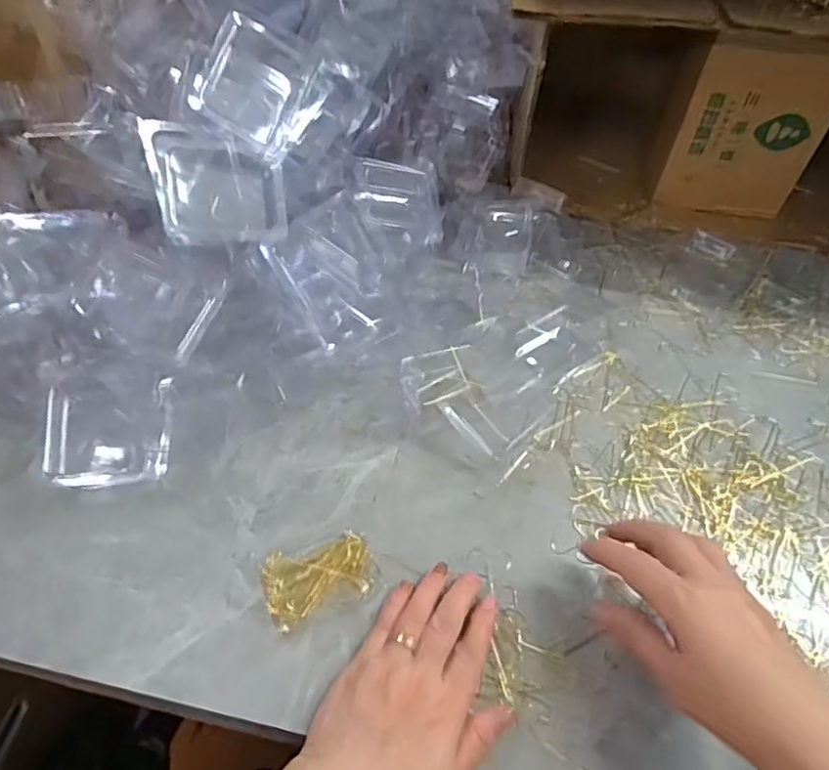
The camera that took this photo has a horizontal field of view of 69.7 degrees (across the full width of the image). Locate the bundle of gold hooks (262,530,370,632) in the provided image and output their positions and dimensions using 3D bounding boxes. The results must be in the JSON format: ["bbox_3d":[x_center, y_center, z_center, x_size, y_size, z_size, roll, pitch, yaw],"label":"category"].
[{"bbox_3d":[-0.064,0.127,0.397,0.071,0.014,0.045,-20,56,-21],"label":"bundle of gold hooks"}]

